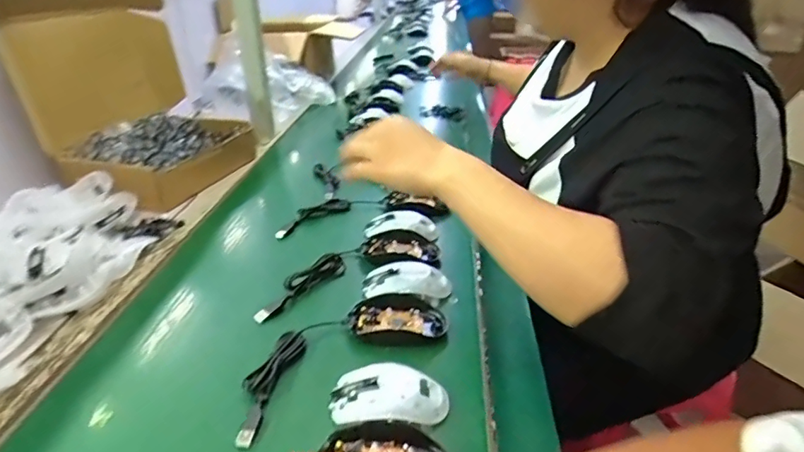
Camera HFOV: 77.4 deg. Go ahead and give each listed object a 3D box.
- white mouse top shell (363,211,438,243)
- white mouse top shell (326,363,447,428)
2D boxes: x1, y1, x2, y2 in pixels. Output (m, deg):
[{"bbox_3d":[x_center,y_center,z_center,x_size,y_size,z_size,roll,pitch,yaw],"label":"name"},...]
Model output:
[{"bbox_3d":[-0.002,-0.004,0.711,0.101,0.024,0.053,4,31,19],"label":"white mouse top shell"},{"bbox_3d":[-0.012,0.151,0.441,0.101,0.027,0.053,-4,29,7],"label":"white mouse top shell"}]

